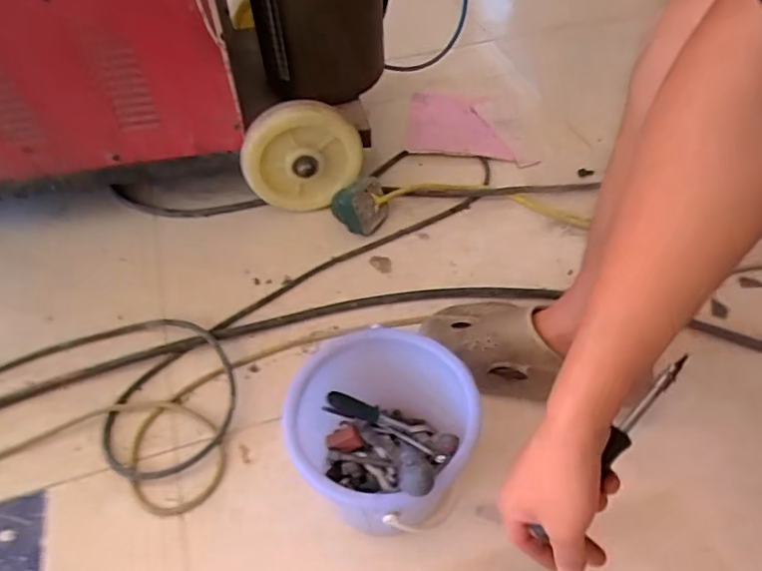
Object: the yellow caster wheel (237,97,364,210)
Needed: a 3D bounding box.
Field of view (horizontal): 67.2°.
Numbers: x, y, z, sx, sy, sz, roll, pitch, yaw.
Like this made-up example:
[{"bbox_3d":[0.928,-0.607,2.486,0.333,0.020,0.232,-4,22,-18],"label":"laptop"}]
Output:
[{"bbox_3d":[-0.124,-0.202,0.917,0.186,0.186,0.047,-4,50,-3],"label":"yellow caster wheel"}]

